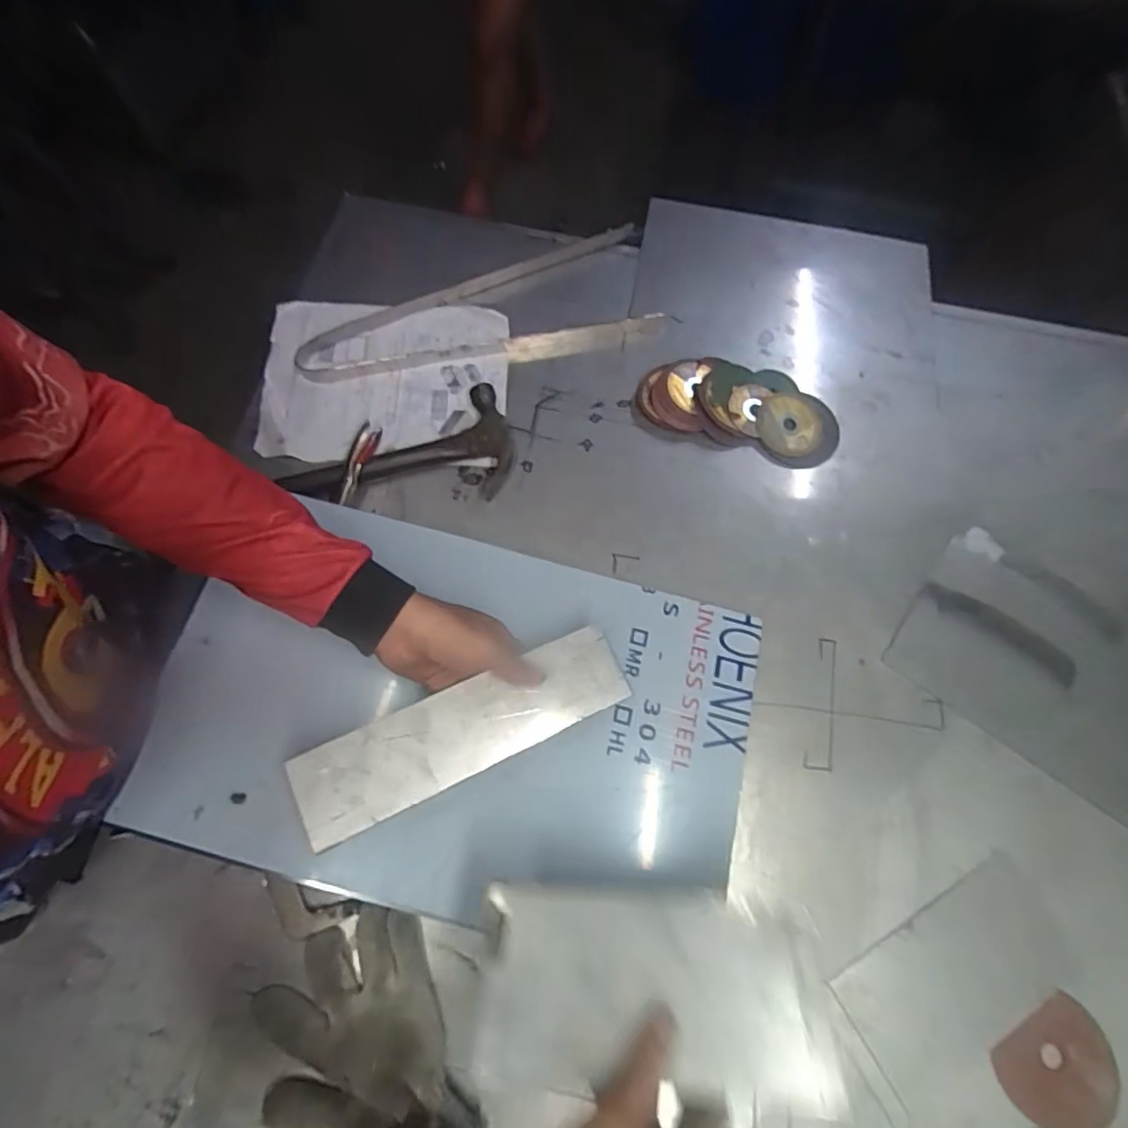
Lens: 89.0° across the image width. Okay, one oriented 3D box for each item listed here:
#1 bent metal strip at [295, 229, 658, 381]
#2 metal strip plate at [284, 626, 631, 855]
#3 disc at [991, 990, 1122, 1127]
[{"bbox_3d":[-0.104,-0.302,0.695,0.425,0.023,0.158,-15,71,-7],"label":"bent metal strip"},{"bbox_3d":[-0.076,0.133,0.466,0.269,0.006,0.070,-23,81,-18],"label":"metal strip plate"},{"bbox_3d":[0.401,0.410,0.461,0.093,0.004,0.076,-31,68,-8],"label":"disc"}]

